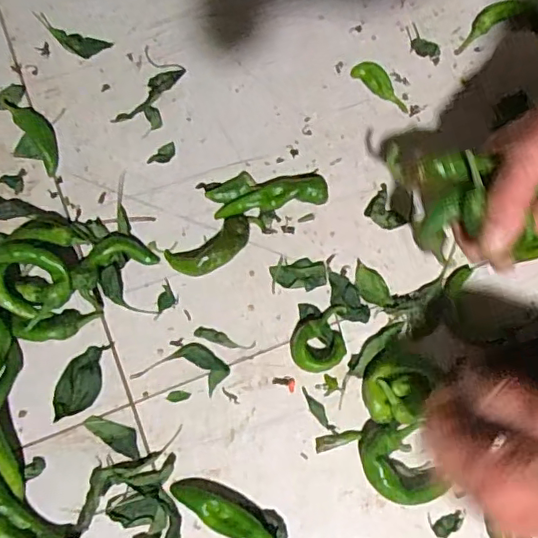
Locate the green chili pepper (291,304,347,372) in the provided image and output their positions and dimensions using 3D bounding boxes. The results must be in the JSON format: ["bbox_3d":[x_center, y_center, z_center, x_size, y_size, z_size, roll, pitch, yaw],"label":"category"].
[{"bbox_3d":[0.037,0.050,0.421,0.039,0.018,0.050,3,77,1],"label":"green chili pepper"}]

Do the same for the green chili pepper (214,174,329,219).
[{"bbox_3d":[0.001,-0.058,0.447,0.087,0.019,0.024,-9,77,-2],"label":"green chili pepper"}]

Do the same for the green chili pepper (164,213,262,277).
[{"bbox_3d":[-0.040,-0.018,0.434,0.076,0.020,0.033,-27,78,-6],"label":"green chili pepper"}]

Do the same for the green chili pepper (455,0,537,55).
[{"bbox_3d":[0.193,-0.215,0.487,0.082,0.013,0.023,-27,78,-6],"label":"green chili pepper"}]

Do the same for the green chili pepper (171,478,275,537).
[{"bbox_3d":[-0.023,0.182,0.388,0.038,0.018,0.103,-41,80,-9],"label":"green chili pepper"}]

